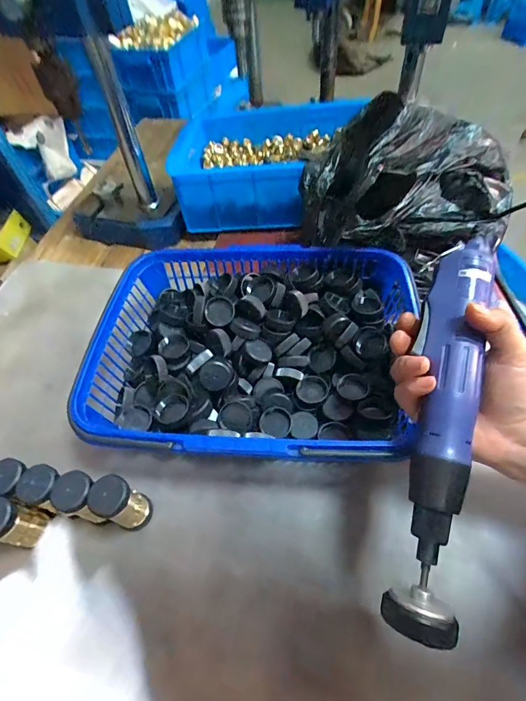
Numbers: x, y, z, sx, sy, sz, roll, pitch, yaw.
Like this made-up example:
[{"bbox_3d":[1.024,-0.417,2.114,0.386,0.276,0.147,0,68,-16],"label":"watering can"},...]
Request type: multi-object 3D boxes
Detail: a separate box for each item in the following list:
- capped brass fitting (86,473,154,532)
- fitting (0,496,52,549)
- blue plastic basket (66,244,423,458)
[{"bbox_3d":[-0.132,0.148,0.353,0.030,0.083,0.034,23,60,20],"label":"capped brass fitting"},{"bbox_3d":[-0.236,0.166,0.351,0.031,0.076,0.033,11,56,13],"label":"fitting"},{"bbox_3d":[-0.008,0.006,0.433,0.334,0.097,0.261,3,55,8],"label":"blue plastic basket"}]

